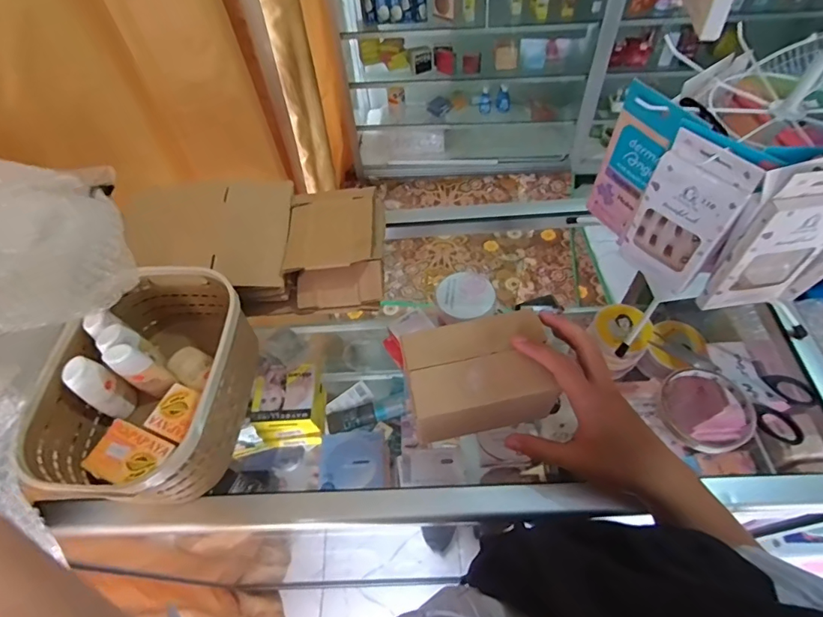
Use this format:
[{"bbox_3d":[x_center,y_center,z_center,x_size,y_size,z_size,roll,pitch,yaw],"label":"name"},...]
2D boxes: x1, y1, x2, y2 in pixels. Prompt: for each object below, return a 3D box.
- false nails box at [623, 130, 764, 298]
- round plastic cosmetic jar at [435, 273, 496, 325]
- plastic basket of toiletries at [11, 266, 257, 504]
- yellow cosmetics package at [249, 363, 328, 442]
[{"bbox_3d":[0.228,-0.076,0.392,0.015,0.140,0.069,-35,60,-18],"label":"false nails box"},{"bbox_3d":[0.080,-0.018,0.683,0.083,0.017,0.079,-2,55,3],"label":"round plastic cosmetic jar"},{"bbox_3d":[-0.251,0.075,0.461,0.161,0.097,0.216,6,56,8],"label":"plastic basket of toiletries"},{"bbox_3d":[-0.176,0.139,0.677,0.092,0.066,0.095,-3,55,2],"label":"yellow cosmetics package"}]

